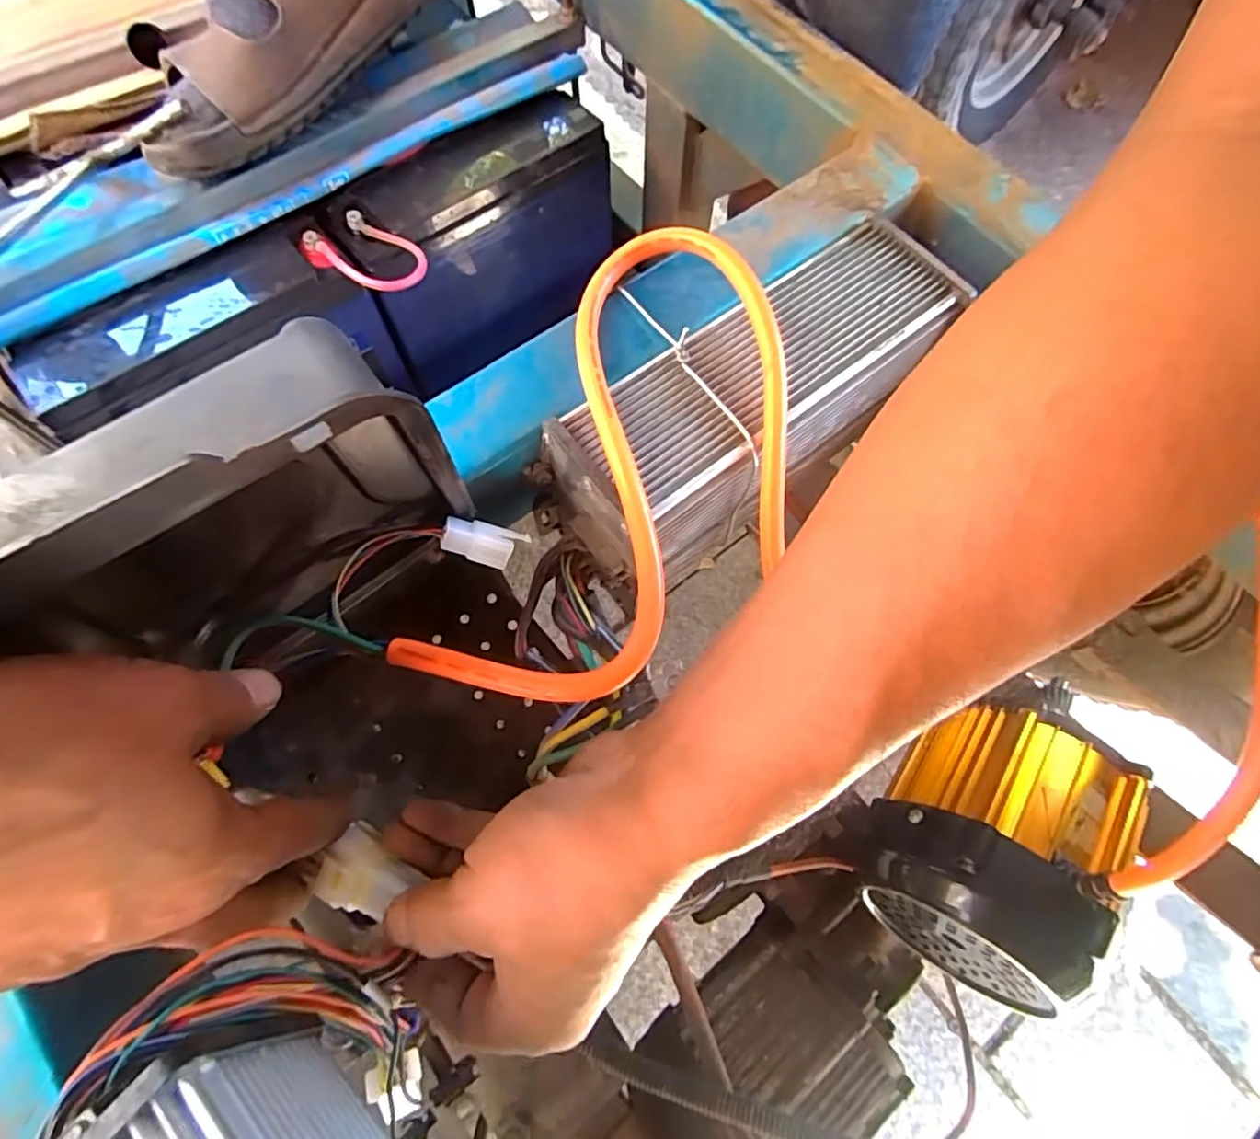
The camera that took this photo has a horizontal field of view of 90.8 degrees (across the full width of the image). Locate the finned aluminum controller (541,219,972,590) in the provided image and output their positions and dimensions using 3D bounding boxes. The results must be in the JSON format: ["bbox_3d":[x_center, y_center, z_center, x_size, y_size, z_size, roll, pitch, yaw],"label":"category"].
[{"bbox_3d":[0.070,-0.091,0.321,0.238,0.049,0.100,-38,77,-12],"label":"finned aluminum controller"}]

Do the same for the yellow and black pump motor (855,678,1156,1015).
[{"bbox_3d":[0.222,0.162,0.381,0.117,0.100,0.160,32,74,9],"label":"yellow and black pump motor"}]

